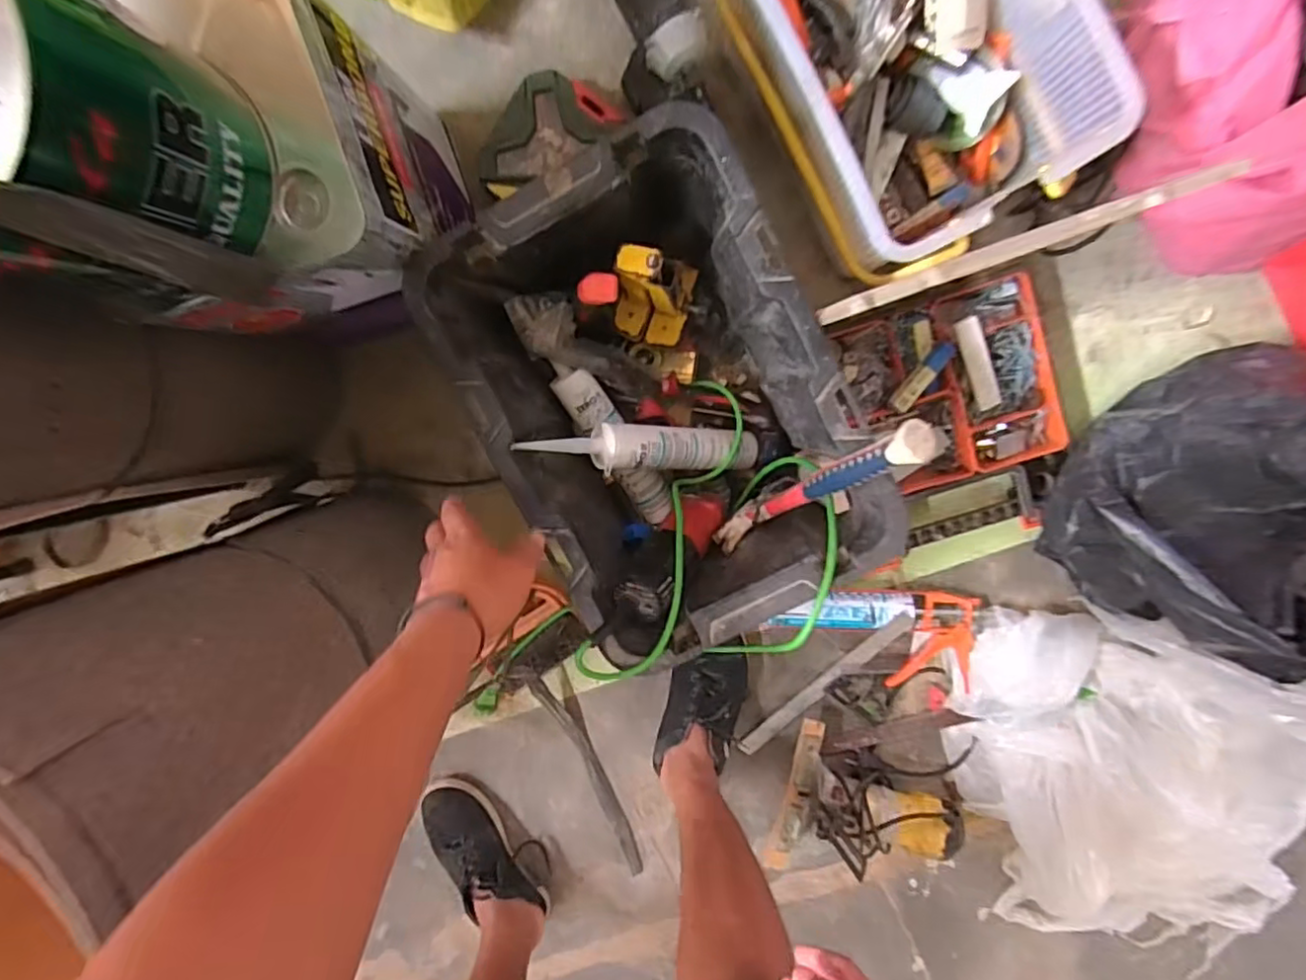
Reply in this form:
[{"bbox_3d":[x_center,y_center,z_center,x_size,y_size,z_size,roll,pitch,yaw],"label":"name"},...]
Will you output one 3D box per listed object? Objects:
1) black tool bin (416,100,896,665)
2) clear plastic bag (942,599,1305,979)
[{"bbox_3d":[0.014,-0.096,0.706,0.321,0.271,0.455,-28,97,7],"label":"black tool bin"},{"bbox_3d":[0.607,0.407,0.801,0.369,0.216,0.517,-11,98,5],"label":"clear plastic bag"}]

